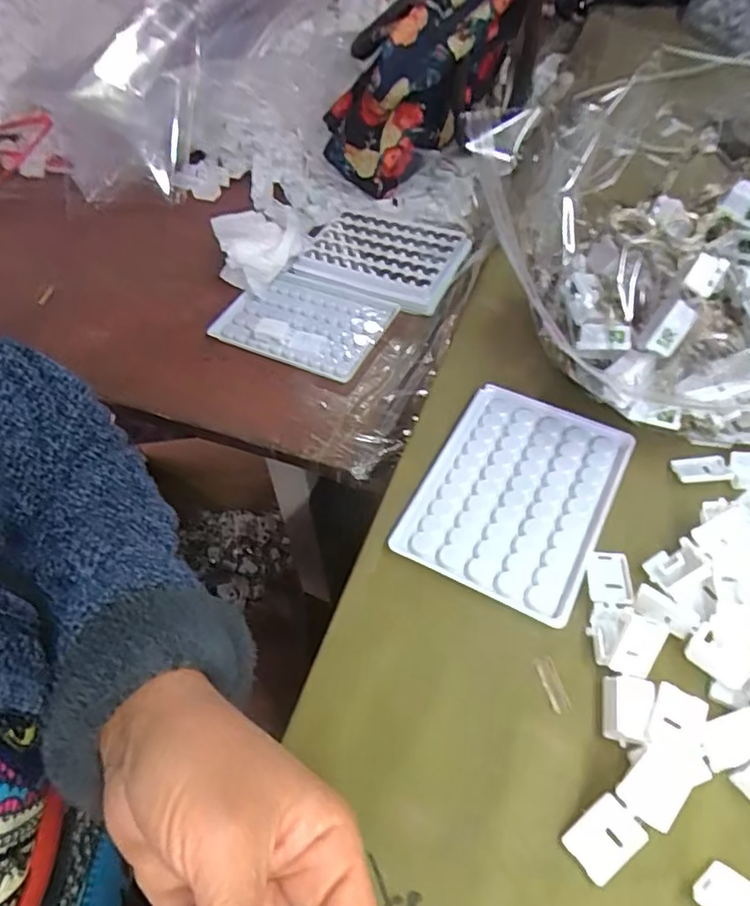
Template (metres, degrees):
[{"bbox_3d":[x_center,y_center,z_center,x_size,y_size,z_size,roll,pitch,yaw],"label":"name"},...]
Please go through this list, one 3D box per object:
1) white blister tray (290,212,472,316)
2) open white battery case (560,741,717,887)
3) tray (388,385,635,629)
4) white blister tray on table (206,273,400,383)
[{"bbox_3d":[0.008,-0.166,0.520,0.126,0.019,0.089,22,57,19],"label":"white blister tray"},{"bbox_3d":[0.104,0.137,0.239,0.064,0.017,0.022,-32,55,-20],"label":"open white battery case"},{"bbox_3d":[0.077,0.021,0.334,0.093,0.009,0.125,21,56,21],"label":"tray"},{"bbox_3d":[-0.059,-0.107,0.493,0.129,0.013,0.085,20,57,18],"label":"white blister tray on table"}]

